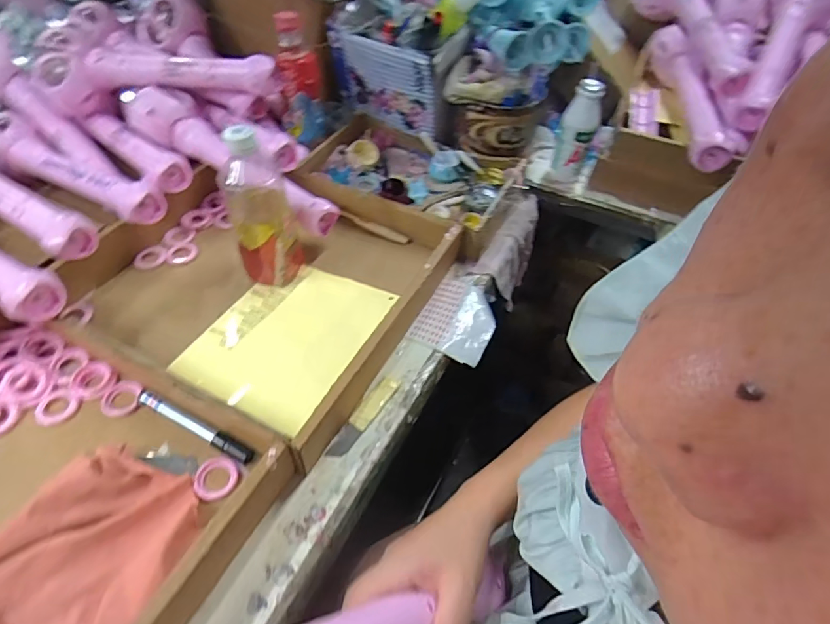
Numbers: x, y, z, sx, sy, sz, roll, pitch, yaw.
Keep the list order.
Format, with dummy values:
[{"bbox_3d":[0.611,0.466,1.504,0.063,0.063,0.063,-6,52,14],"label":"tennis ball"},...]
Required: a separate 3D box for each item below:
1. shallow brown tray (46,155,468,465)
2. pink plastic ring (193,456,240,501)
[{"bbox_3d":[-0.181,-0.052,0.581,0.371,0.051,0.350,24,53,16],"label":"shallow brown tray"},{"bbox_3d":[-0.179,0.150,0.437,0.039,0.004,0.039,2,50,-2],"label":"pink plastic ring"}]

